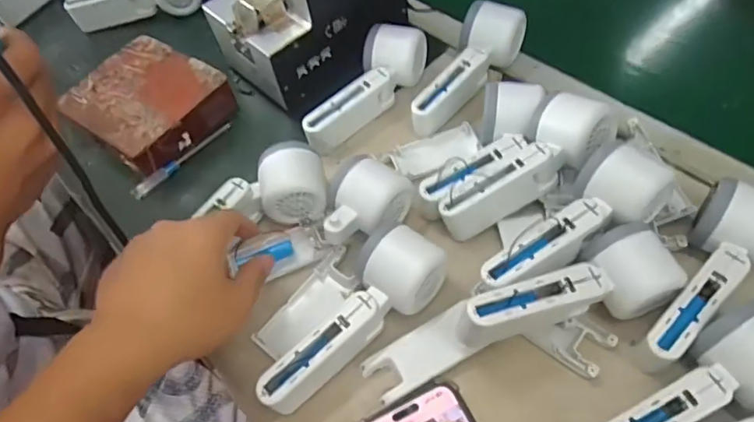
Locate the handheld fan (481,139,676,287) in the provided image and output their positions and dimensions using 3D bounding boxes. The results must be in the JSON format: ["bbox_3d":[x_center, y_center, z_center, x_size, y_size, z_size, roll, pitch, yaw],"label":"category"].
[{"bbox_3d":[0.154,0.015,0.404,0.165,0.065,0.059,-38,60,-18],"label":"handheld fan"}]

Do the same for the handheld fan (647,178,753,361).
[{"bbox_3d":[0.241,0.045,0.387,0.059,0.051,0.161,36,67,27],"label":"handheld fan"}]

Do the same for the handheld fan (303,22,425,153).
[{"bbox_3d":[-0.009,-0.124,0.532,0.052,0.053,0.153,26,63,23],"label":"handheld fan"}]

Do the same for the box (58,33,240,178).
[{"bbox_3d":[-0.245,-0.118,0.569,0.148,0.041,0.133,30,64,25],"label":"box"}]

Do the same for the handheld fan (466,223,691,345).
[{"bbox_3d":[0.137,0.057,0.384,0.163,0.059,0.055,-16,55,-4],"label":"handheld fan"}]

